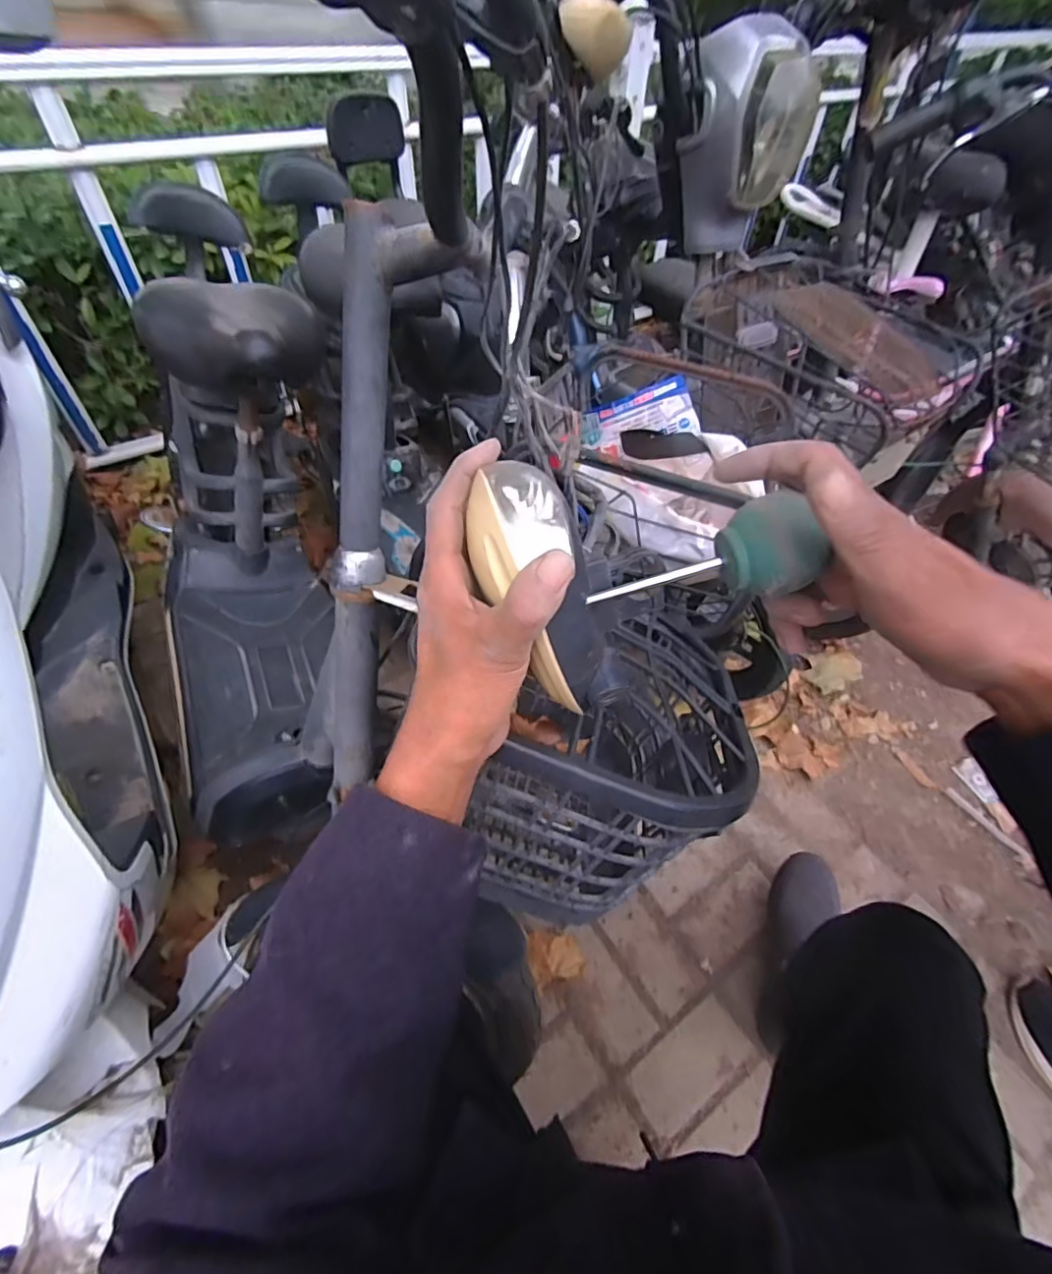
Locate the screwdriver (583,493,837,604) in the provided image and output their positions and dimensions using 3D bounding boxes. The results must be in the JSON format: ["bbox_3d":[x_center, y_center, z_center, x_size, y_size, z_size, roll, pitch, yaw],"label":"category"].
[{"bbox_3d":[0.088,-0.035,0.284,0.112,0.033,0.034,-16,40,36],"label":"screwdriver"}]

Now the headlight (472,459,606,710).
[{"bbox_3d":[0.005,-0.023,0.282,0.052,0.040,0.129,-22,98,-19],"label":"headlight"}]

